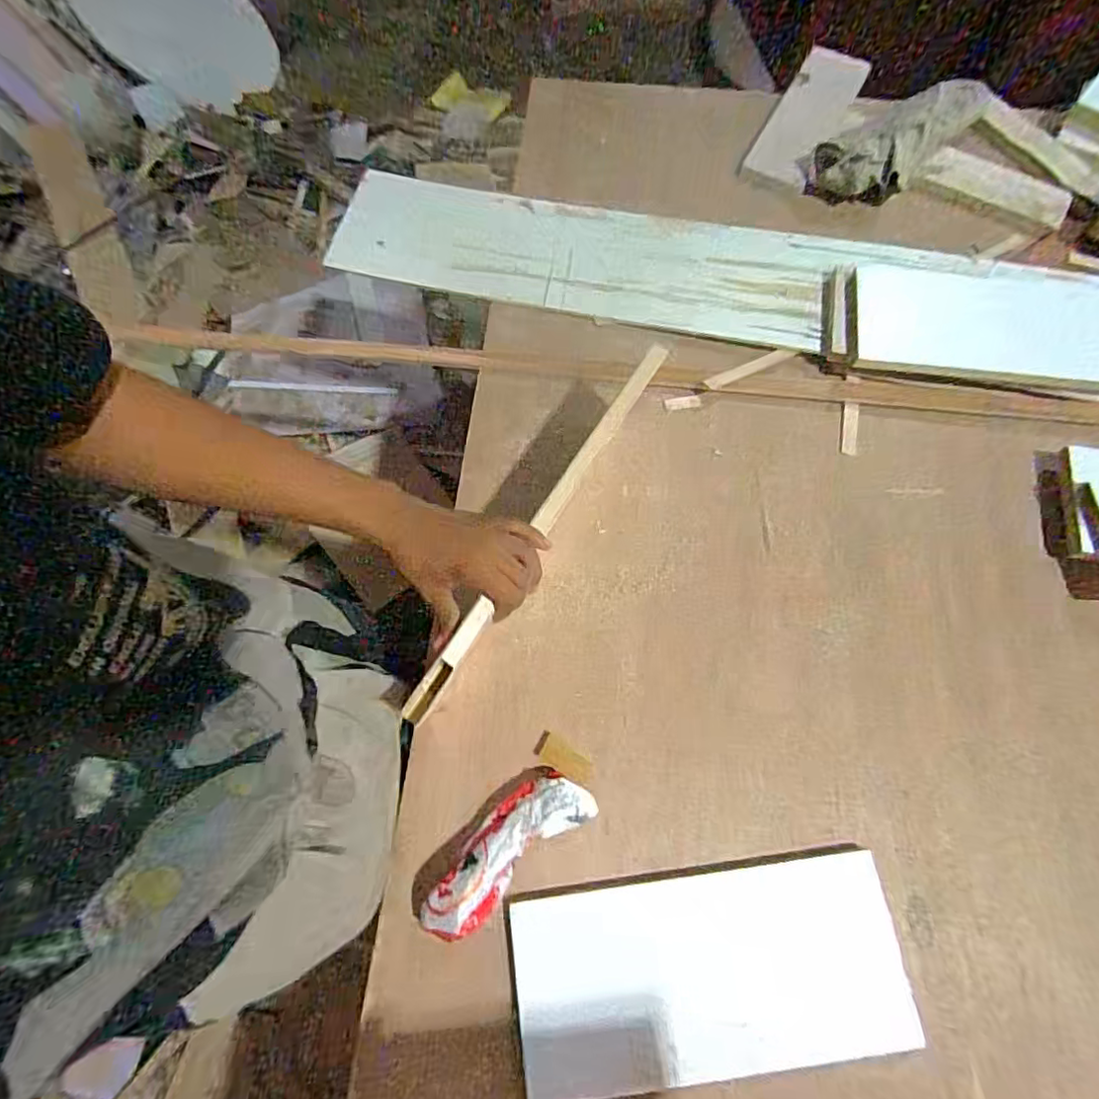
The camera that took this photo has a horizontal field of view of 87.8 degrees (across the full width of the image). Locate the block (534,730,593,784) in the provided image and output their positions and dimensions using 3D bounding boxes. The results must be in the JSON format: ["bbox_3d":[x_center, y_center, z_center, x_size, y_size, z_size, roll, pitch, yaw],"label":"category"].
[{"bbox_3d":[0.016,0.222,0.609,0.064,0.012,0.031,27,75,8],"label":"block"}]

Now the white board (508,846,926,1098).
[{"bbox_3d":[0.151,0.393,0.536,0.358,0.016,0.159,-7,68,-3],"label":"white board"}]

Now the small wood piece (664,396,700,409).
[{"bbox_3d":[0.176,-0.195,0.758,0.045,0.005,0.016,-4,72,-1],"label":"small wood piece"}]

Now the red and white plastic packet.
[{"bbox_3d":[-0.043,0.291,0.557,0.181,0.073,0.066,-39,75,-12],"label":"red and white plastic packet"}]

